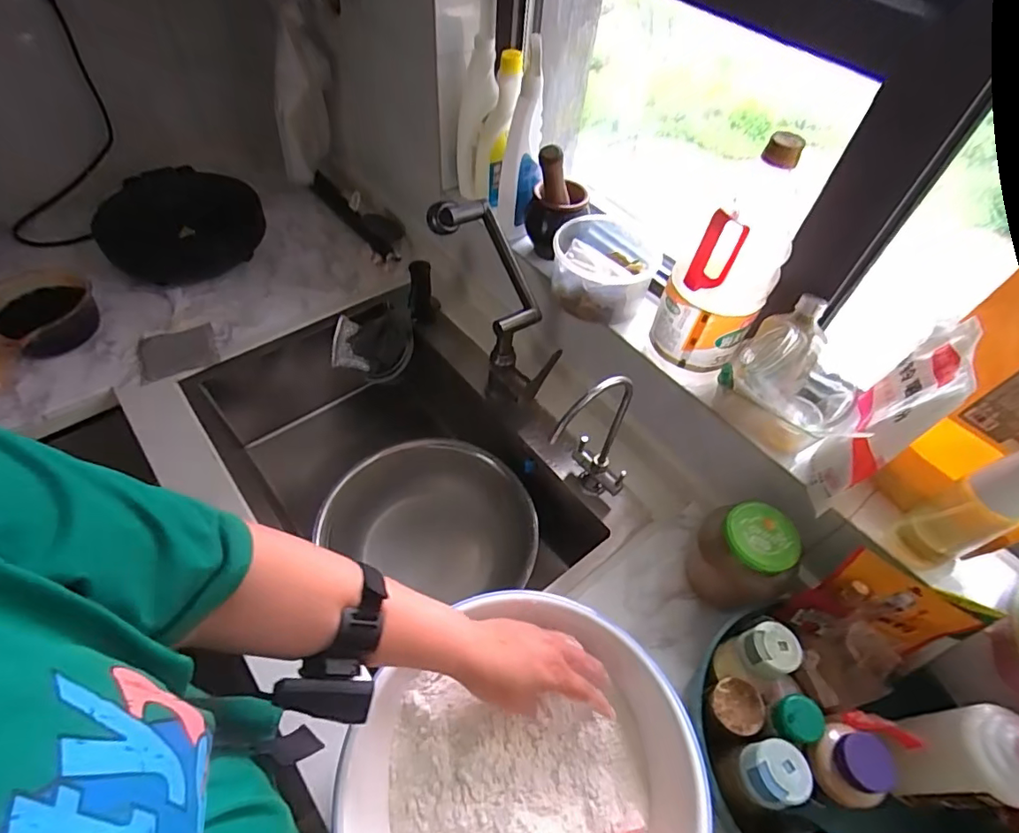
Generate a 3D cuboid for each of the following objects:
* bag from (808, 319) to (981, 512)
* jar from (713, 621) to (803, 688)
[{"bbox_3d":[0.371,0.004,0.525,0.041,0.210,0.116,35,58,20],"label":"bag"},{"bbox_3d":[0.258,0.254,0.550,0.052,0.085,0.048,2,53,-3],"label":"jar"}]

